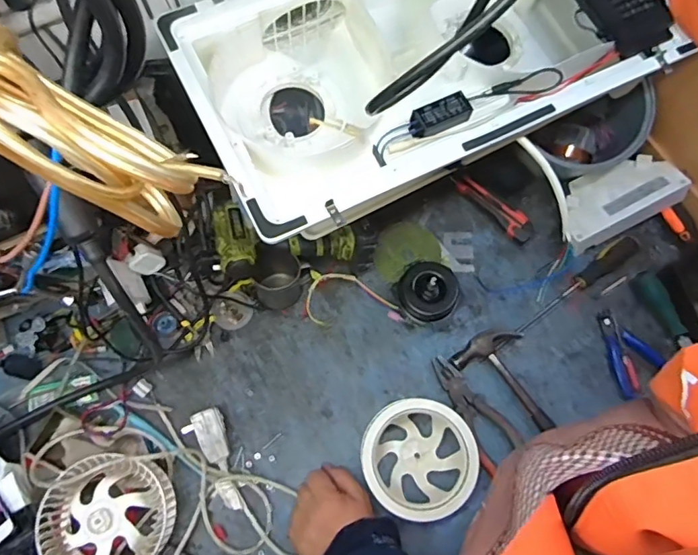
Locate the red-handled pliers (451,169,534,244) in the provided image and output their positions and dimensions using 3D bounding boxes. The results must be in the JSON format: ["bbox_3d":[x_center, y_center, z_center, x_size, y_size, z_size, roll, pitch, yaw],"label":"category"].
[{"bbox_3d":[0.227,-0.118,0.820,0.039,0.023,0.160,-43,75,-14],"label":"red-handled pliers"}]

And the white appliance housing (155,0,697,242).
[{"bbox_3d":[0.076,-0.256,0.649,0.514,0.144,0.300,-25,72,-9],"label":"white appliance housing"}]

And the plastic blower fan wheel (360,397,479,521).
[{"bbox_3d":[0.088,0.233,0.663,0.137,0.066,0.139,0,69,0],"label":"plastic blower fan wheel"}]

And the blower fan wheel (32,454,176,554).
[{"bbox_3d":[-0.300,0.300,0.634,0.149,0.064,0.142,0,69,0],"label":"blower fan wheel"}]

